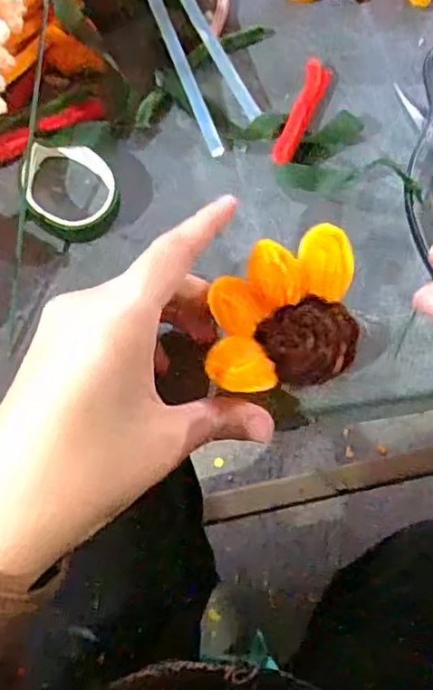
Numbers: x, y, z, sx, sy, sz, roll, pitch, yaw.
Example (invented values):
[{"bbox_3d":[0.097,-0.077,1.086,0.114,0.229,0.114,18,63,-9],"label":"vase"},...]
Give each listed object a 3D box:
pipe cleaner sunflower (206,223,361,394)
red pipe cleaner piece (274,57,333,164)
[{"bbox_3d":[0.028,-0.013,0.263,0.071,0.030,0.057,-16,67,-8],"label":"pipe cleaner sunflower"},{"bbox_3d":[0.046,-0.124,0.329,0.014,0.008,0.076,19,68,5],"label":"red pipe cleaner piece"}]

